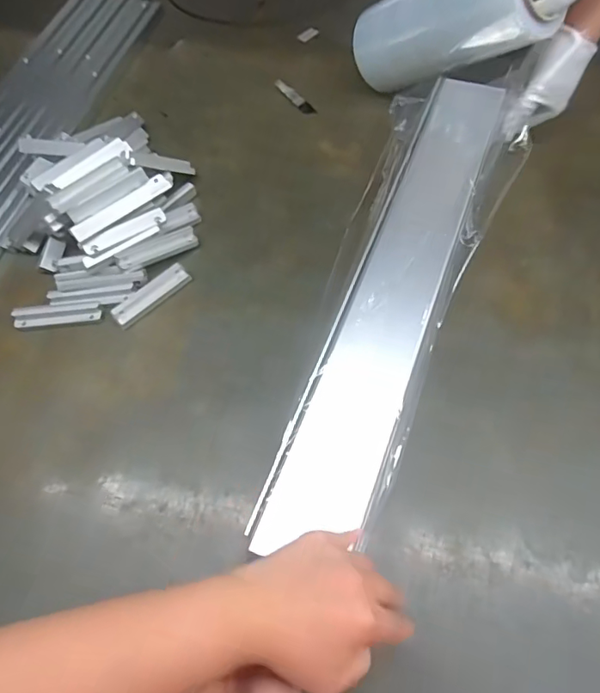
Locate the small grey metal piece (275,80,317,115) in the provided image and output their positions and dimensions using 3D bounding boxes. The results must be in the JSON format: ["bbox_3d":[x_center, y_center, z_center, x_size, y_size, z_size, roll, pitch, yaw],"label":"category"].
[{"bbox_3d":[-0.009,-0.371,0.740,0.018,0.004,0.088,-36,66,-14],"label":"small grey metal piece"}]

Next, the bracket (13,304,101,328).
[{"bbox_3d":[-0.282,-0.037,0.579,0.097,0.013,0.022,-5,62,1],"label":"bracket"}]

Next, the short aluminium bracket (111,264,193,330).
[{"bbox_3d":[-0.177,-0.062,0.592,0.101,0.010,0.031,-39,67,-16],"label":"short aluminium bracket"}]

